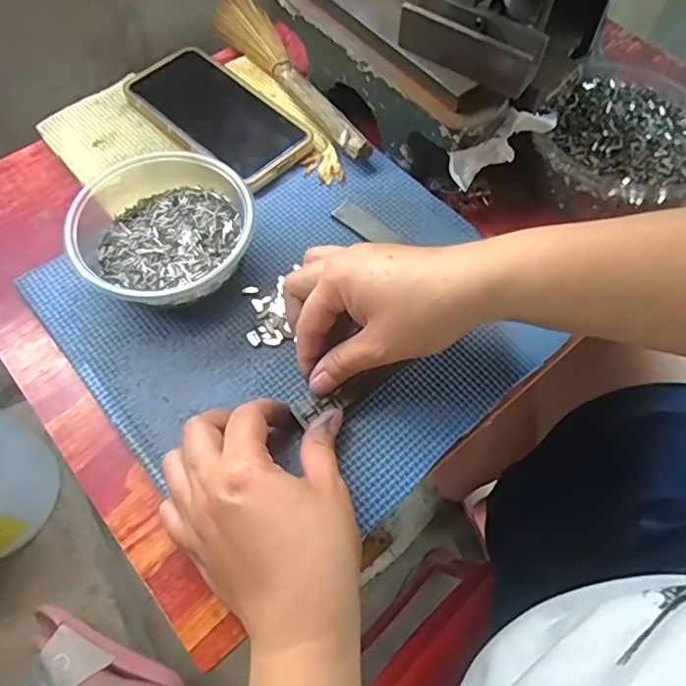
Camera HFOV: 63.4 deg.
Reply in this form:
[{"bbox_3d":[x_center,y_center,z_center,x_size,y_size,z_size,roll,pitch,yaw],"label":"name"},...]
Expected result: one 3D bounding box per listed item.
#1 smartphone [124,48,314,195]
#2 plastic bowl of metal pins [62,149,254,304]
[{"bbox_3d":[-0.100,-0.181,0.441,0.151,0.011,0.078,39,68,17],"label":"smartphone"},{"bbox_3d":[-0.120,-0.070,0.368,0.104,0.050,0.111,1,63,-1],"label":"plastic bowl of metal pins"}]

